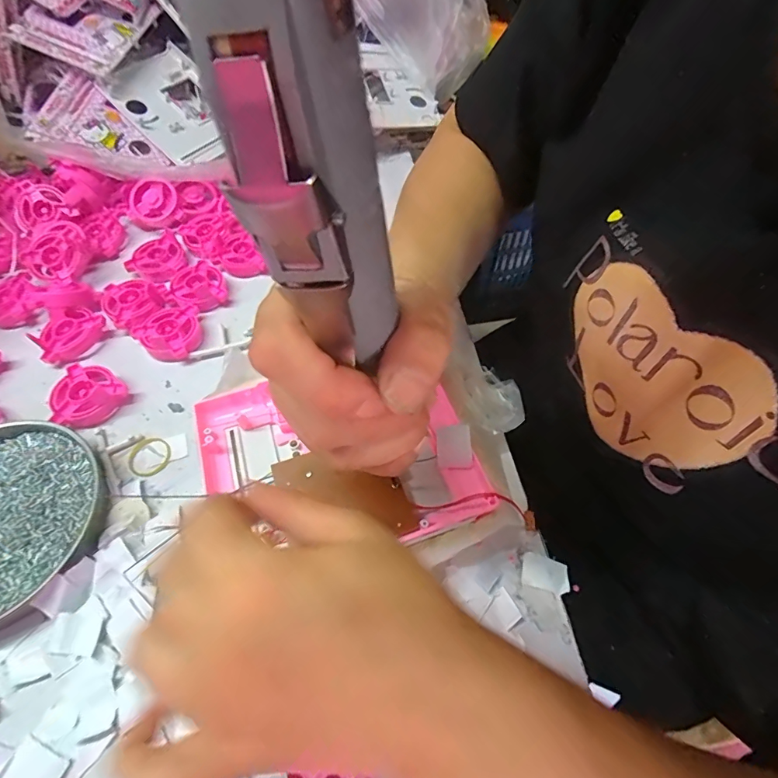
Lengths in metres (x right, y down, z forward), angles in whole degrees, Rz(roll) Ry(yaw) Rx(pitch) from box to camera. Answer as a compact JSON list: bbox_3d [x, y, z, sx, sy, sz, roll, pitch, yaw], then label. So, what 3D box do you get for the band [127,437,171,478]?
[{"bbox_3d":[-0.175,0.050,0.325,0.030,0.004,0.031,0,57,0],"label":"band"}]

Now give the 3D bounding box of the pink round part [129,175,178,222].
[{"bbox_3d":[-0.244,-0.192,0.459,0.051,0.019,0.042,-12,94,0],"label":"pink round part"}]

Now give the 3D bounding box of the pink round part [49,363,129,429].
[{"bbox_3d":[-0.236,0.006,0.346,0.050,0.015,0.050,0,57,0],"label":"pink round part"}]

